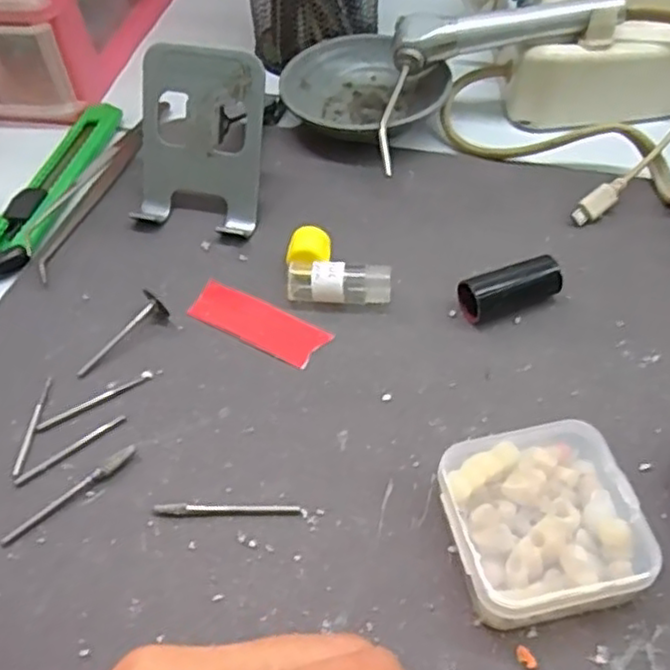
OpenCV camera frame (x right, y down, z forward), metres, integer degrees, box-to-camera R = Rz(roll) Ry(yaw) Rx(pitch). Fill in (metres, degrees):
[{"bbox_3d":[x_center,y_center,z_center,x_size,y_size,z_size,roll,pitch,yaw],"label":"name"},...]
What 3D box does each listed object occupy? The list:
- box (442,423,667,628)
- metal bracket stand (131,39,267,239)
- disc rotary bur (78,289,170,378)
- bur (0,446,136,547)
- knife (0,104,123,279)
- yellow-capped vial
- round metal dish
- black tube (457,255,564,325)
[{"bbox_3d":[0.064,0.058,0.217,0.056,0.020,0.054,-12,51,-5],"label":"box"},{"bbox_3d":[-0.064,-0.089,0.315,0.058,0.068,0.047,11,52,14],"label":"metal bracket stand"},{"bbox_3d":[-0.088,0.000,0.282,0.010,0.009,0.044,26,57,24],"label":"disc rotary bur"},{"bbox_3d":[-0.093,0.056,0.240,0.051,0.004,0.004,-34,56,-21],"label":"bur"},{"bbox_3d":[-0.144,-0.078,0.351,0.030,0.008,0.136,10,52,13],"label":"knife"},{"bbox_3d":[0.002,-0.028,0.294,0.043,0.019,0.031,1,51,6],"label":"yellow-capped vial"},{"bbox_3d":[0.021,-0.133,0.373,0.085,0.027,0.075,29,58,25],"label":"round metal dish"},{"bbox_3d":[0.072,-0.018,0.280,0.042,0.018,0.014,-15,51,-7],"label":"black tube"}]

